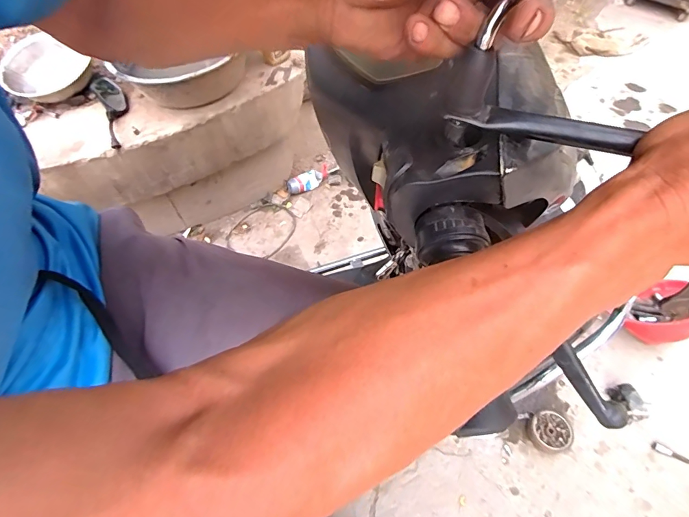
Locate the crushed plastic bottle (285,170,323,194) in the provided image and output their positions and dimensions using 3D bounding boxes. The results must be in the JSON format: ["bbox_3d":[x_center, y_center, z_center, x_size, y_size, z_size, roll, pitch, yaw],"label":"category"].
[{"bbox_3d":[-0.161,-0.318,1.645,0.166,0.057,0.070,-26,57,-14],"label":"crushed plastic bottle"}]

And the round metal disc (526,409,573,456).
[{"bbox_3d":[0.553,0.468,1.060,0.114,0.044,0.107,-2,54,3],"label":"round metal disc"}]

